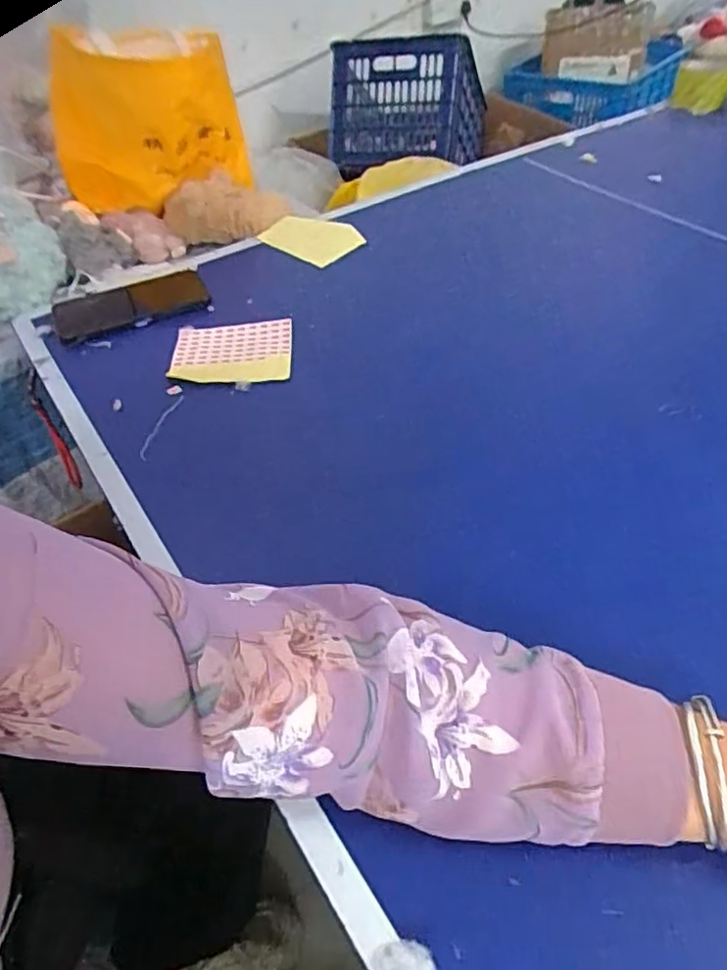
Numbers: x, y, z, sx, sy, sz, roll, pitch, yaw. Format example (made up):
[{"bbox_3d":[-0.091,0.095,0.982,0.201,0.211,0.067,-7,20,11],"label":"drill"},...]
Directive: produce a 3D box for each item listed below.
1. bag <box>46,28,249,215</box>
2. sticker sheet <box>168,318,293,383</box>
[{"bbox_3d":[-0.269,-0.450,0.779,0.205,0.171,0.182,17,51,21],"label":"bag"},{"bbox_3d":[-0.131,-0.129,0.630,0.118,0.013,0.089,-6,50,1],"label":"sticker sheet"}]

